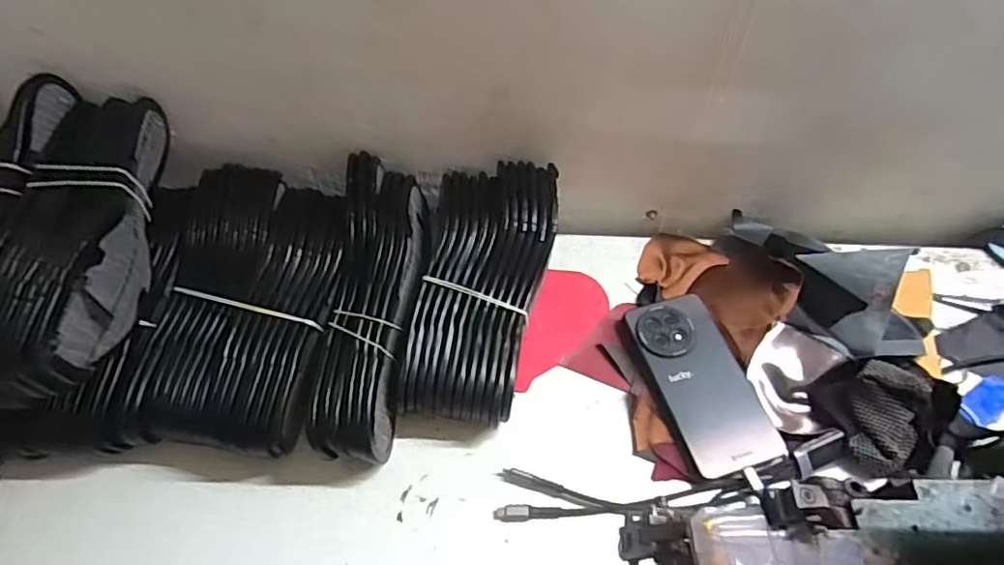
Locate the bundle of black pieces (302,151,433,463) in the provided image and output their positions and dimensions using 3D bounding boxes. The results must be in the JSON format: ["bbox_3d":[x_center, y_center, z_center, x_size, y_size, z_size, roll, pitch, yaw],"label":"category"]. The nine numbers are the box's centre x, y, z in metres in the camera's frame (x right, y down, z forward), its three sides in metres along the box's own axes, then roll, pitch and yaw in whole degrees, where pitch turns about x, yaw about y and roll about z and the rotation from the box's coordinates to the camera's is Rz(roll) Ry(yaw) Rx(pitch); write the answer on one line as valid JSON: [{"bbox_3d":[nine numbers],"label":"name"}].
[{"bbox_3d":[-0.106,0.016,0.517,0.070,0.104,0.265,3,55,1],"label":"bundle of black pieces"}]

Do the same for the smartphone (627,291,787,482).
[{"bbox_3d":[0.175,0.083,0.519,0.085,0.013,0.163,-13,59,-13],"label":"smartphone"}]

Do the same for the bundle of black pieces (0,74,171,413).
[{"bbox_3d":[-0.341,-0.043,0.449,0.136,0.072,0.269,0,55,-1],"label":"bundle of black pieces"}]

